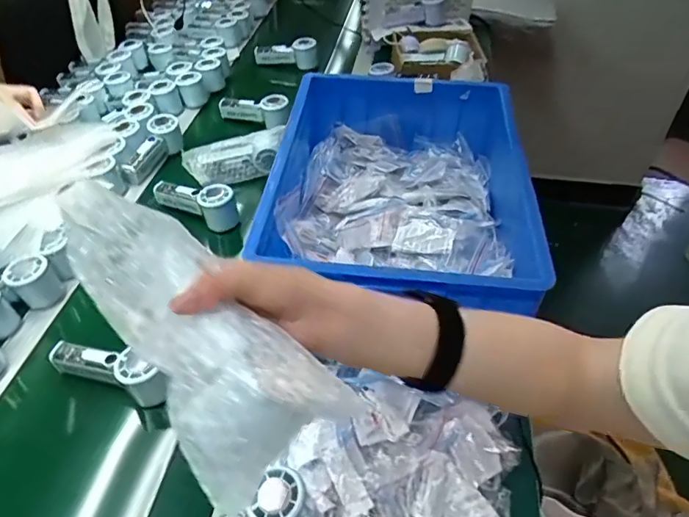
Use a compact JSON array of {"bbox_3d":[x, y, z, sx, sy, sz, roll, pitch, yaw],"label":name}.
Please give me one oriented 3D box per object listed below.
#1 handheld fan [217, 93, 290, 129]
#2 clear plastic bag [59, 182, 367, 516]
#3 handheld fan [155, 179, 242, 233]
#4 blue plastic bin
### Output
[{"bbox_3d":[-0.185,-0.316,1.081,0.163,0.056,0.048,19,47,17],"label":"handheld fan"},{"bbox_3d":[-0.086,0.038,0.293,0.189,0.041,0.088,47,57,7],"label":"clear plastic bag"},{"bbox_3d":[-0.248,-0.101,0.864,0.168,0.055,0.057,23,49,21],"label":"handheld fan"},{"bbox_3d":[0.080,-0.108,0.758,0.352,0.115,0.466,5,45,5],"label":"blue plastic bin"}]

